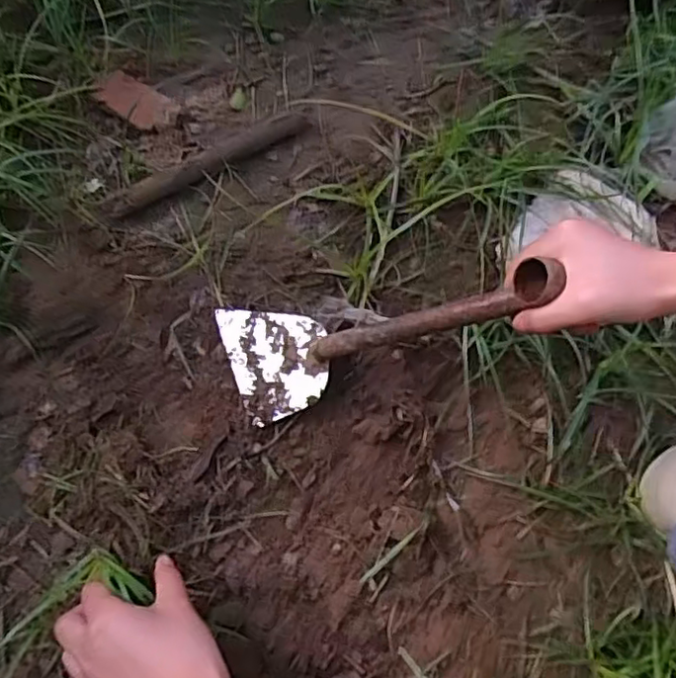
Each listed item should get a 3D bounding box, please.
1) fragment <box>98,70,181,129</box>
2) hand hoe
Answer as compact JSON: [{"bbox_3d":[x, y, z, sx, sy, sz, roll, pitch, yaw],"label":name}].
[{"bbox_3d":[-0.200,-0.236,0.644,0.077,0.018,0.041,27,84,-5],"label":"fragment"},{"bbox_3d":[0.022,0.003,0.482,0.288,0.045,0.093,-13,62,37],"label":"hand hoe"}]

